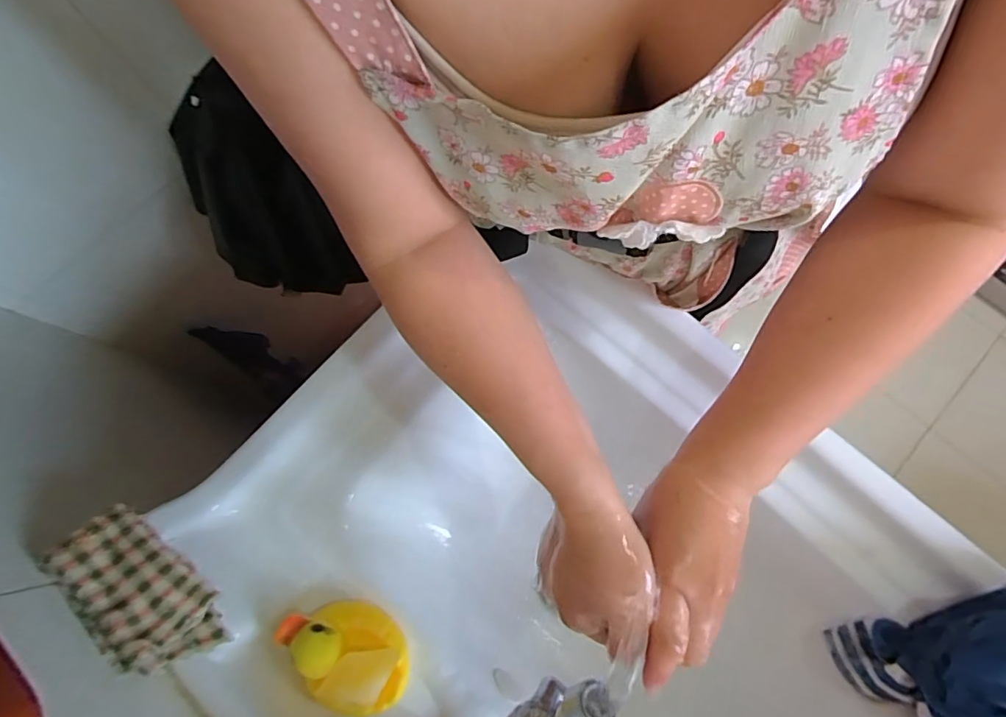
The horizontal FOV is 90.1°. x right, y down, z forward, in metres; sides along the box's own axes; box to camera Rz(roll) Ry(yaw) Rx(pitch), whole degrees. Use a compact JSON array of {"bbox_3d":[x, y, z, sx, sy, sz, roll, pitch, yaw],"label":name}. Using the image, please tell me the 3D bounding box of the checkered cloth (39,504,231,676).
[{"bbox_3d":[-0.262,0.169,0.360,0.123,0.022,0.064,45,52,3],"label":"checkered cloth"}]

